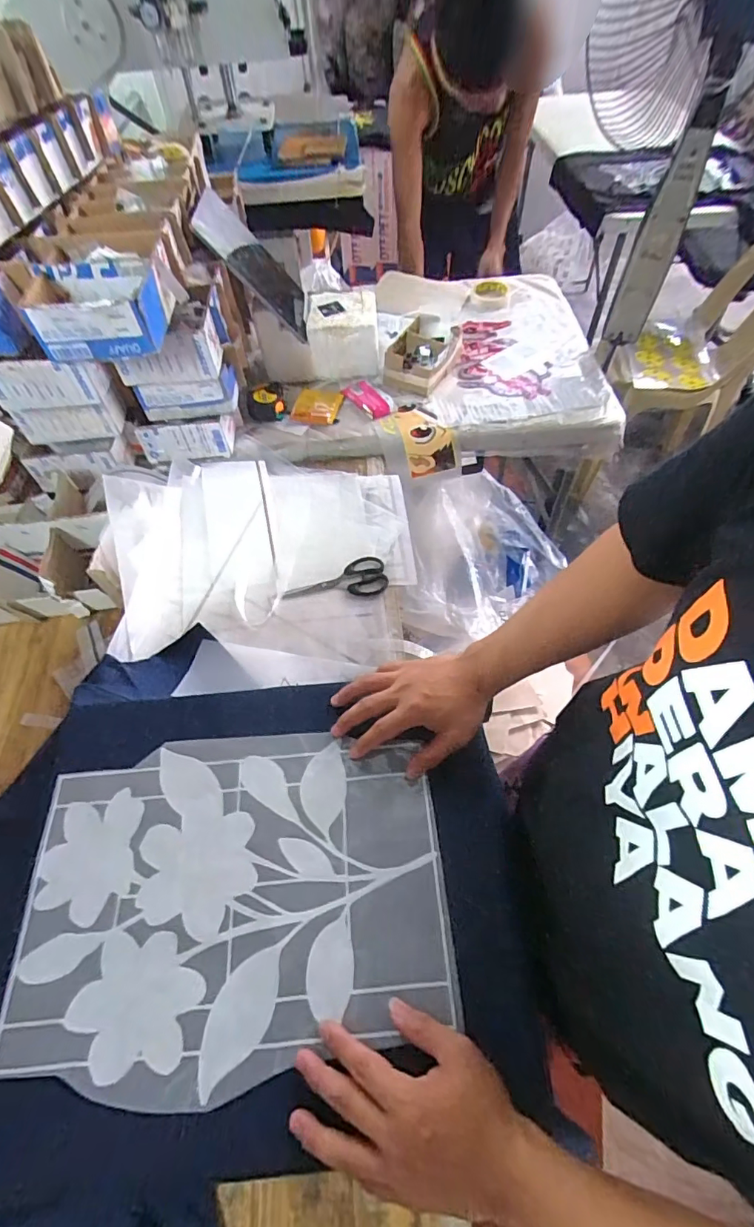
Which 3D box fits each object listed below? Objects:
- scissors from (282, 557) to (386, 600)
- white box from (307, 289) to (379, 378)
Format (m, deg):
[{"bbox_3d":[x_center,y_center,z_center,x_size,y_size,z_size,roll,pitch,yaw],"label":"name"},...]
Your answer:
[{"bbox_3d":[-0.067,-0.058,0.786,0.164,0.005,0.071,-3,57,1],"label":"scissors"},{"bbox_3d":[-0.065,-0.579,1.013,0.143,0.109,0.135,-2,57,2],"label":"white box"}]

